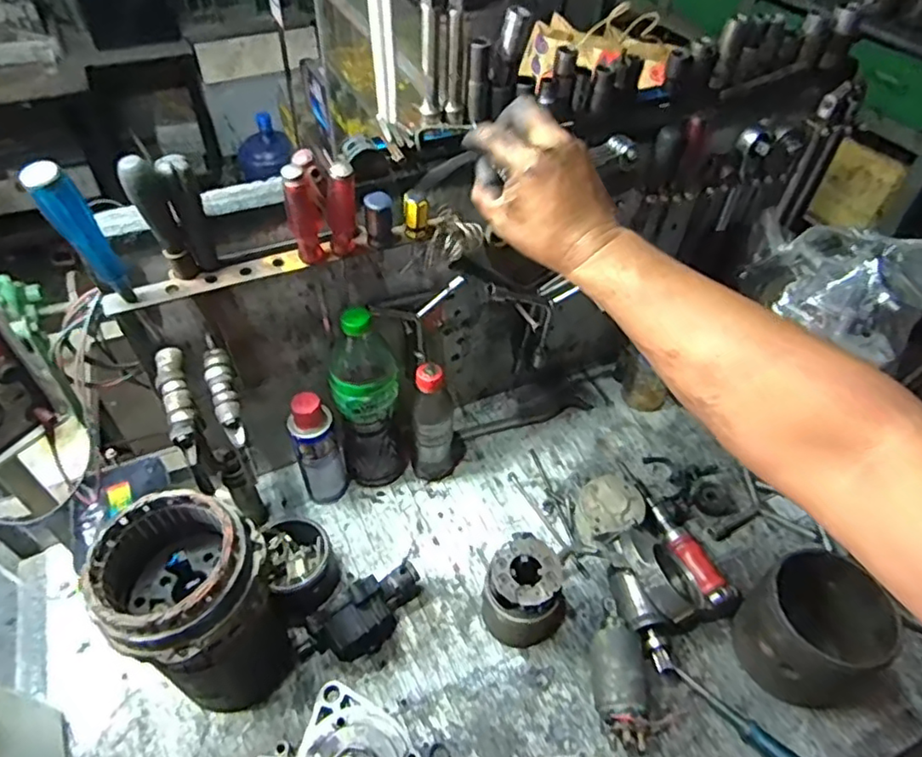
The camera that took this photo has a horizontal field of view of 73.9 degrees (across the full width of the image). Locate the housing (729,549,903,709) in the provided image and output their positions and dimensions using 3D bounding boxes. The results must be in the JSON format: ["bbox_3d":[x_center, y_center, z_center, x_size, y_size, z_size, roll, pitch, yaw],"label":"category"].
[{"bbox_3d":[0.365,0.260,0.635,0.130,0.112,0.124,1,47,-1],"label":"housing"}]

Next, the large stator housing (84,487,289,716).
[{"bbox_3d":[-0.241,0.214,0.574,0.126,0.225,0.126,24,50,19],"label":"large stator housing"}]

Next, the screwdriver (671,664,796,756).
[{"bbox_3d":[0.292,0.352,0.605,0.023,0.026,0.178,-33,56,-29],"label":"screwdriver"}]

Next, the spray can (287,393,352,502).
[{"bbox_3d":[-0.170,0.086,0.737,0.054,0.167,0.045,-9,48,-11],"label":"spray can"}]

